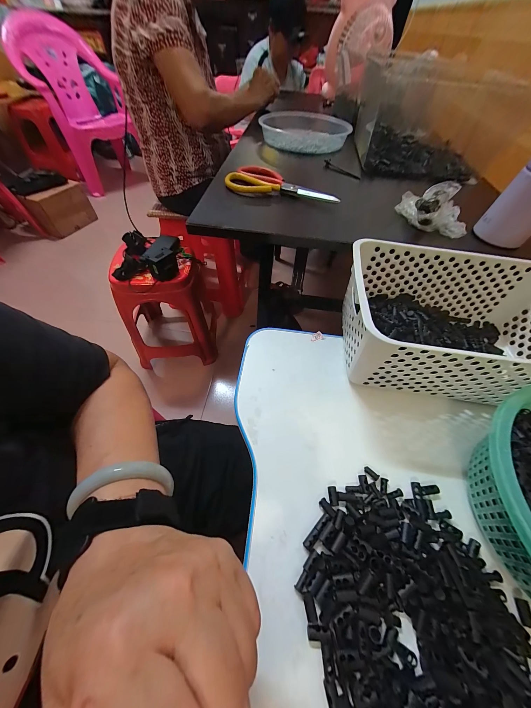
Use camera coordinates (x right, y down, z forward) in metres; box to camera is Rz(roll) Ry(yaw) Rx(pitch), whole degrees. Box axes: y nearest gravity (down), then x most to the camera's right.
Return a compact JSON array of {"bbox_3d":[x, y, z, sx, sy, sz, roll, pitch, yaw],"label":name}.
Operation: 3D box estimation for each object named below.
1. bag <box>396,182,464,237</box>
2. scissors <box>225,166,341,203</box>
[{"bbox_3d":[0.278,-0.245,0.391,0.092,0.035,0.109,8,55,2],"label":"bag"},{"bbox_3d":[0.033,-0.319,0.438,0.205,0.012,0.092,12,55,5],"label":"scissors"}]

